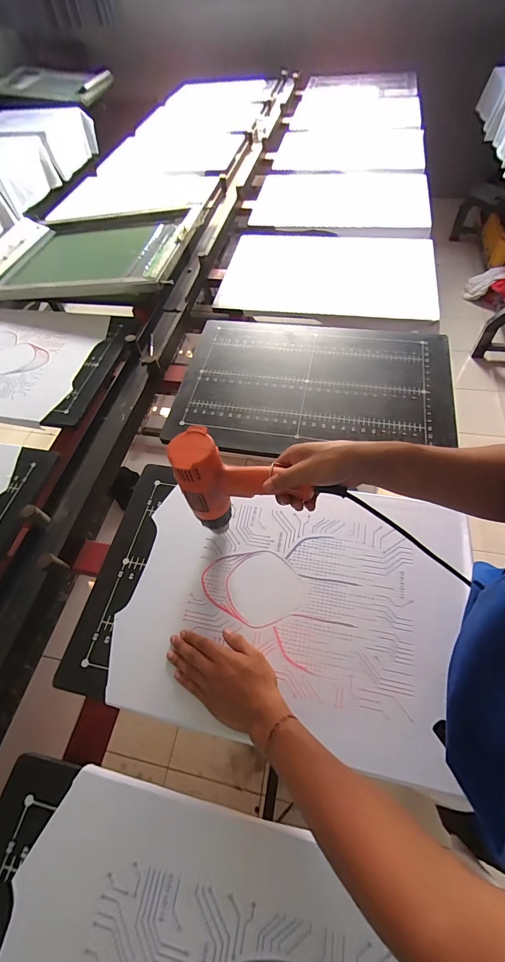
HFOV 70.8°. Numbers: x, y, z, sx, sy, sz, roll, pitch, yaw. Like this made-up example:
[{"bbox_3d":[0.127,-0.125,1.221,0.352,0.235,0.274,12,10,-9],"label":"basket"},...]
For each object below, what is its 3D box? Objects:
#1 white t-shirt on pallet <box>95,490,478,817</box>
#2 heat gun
[{"bbox_3d":[0.068,0.185,0.566,0.515,0.026,0.392,9,58,10],"label":"white t-shirt on pallet"},{"bbox_3d":[0.008,0.008,0.491,0.211,0.156,0.064,5,58,7],"label":"heat gun"}]

